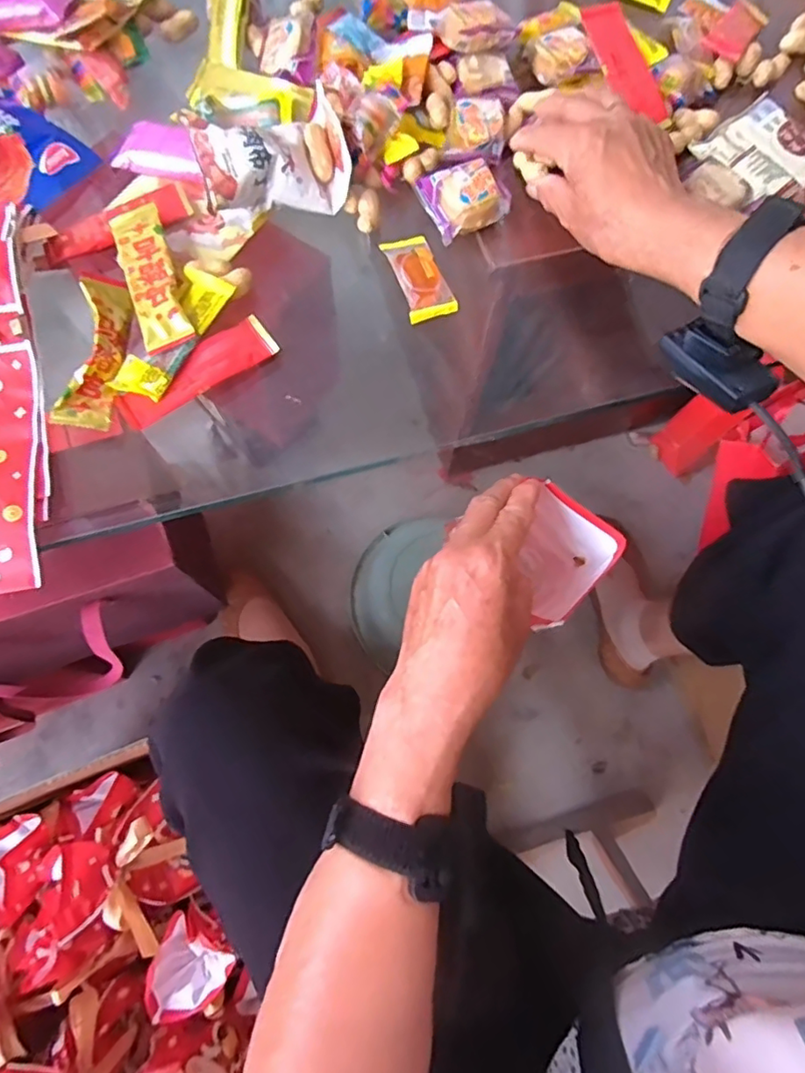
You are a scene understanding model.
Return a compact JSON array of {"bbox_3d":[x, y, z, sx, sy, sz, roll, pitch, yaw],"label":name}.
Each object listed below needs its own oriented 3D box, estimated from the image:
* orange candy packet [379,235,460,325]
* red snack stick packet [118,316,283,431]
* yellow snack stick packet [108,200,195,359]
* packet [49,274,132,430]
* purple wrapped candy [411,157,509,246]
[{"bbox_3d":[0.011,-0.183,0.394,0.033,0.013,0.064,-20,74,-8],"label":"orange candy packet"},{"bbox_3d":[-0.135,-0.109,0.372,0.108,0.007,0.032,-37,77,-13],"label":"red snack stick packet"},{"bbox_3d":[-0.166,-0.171,0.371,0.033,0.013,0.103,-18,74,-8],"label":"yellow snack stick packet"},{"bbox_3d":[-0.198,-0.119,0.359,0.031,0.026,0.100,4,72,-1],"label":"packet"},{"bbox_3d":[0.045,-0.246,0.406,0.056,0.024,0.046,-24,74,-9],"label":"purple wrapped candy"}]

